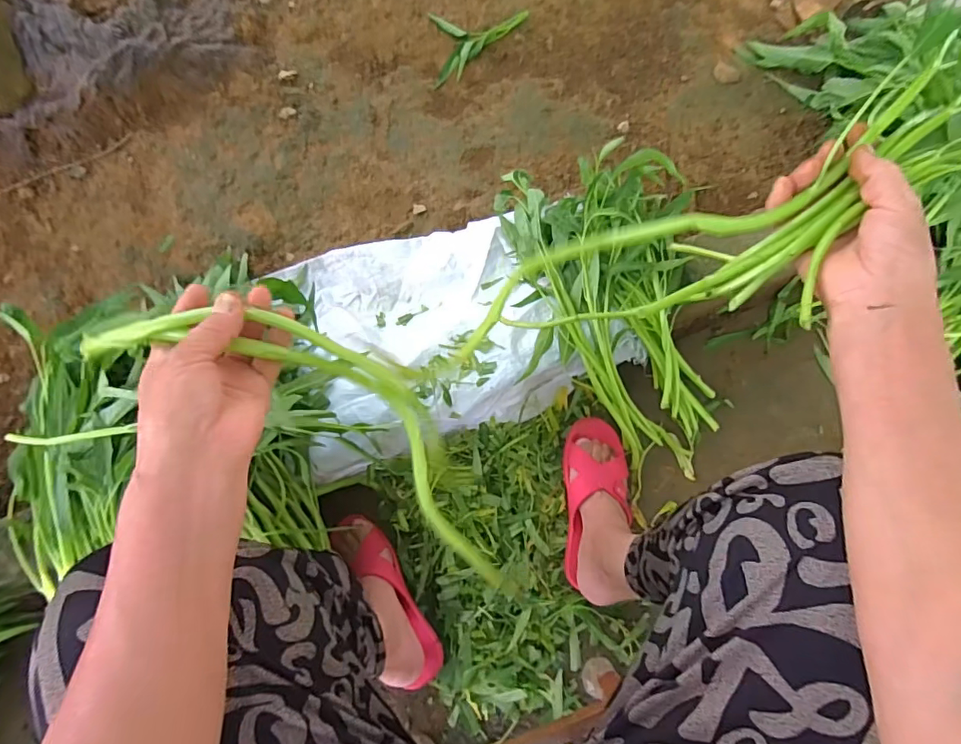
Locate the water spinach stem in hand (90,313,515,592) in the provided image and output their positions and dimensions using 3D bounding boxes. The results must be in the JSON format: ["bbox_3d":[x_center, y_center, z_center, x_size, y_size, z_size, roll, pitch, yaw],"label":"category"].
[{"bbox_3d":[-0.102,0.030,0.371,0.319,0.021,0.093,33,76,-5],"label":"water spinach stem in hand"}]

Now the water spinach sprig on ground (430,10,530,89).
[{"bbox_3d":[0.000,-0.618,0.981,0.181,0.024,0.156,-4,75,-3],"label":"water spinach sprig on ground"}]

